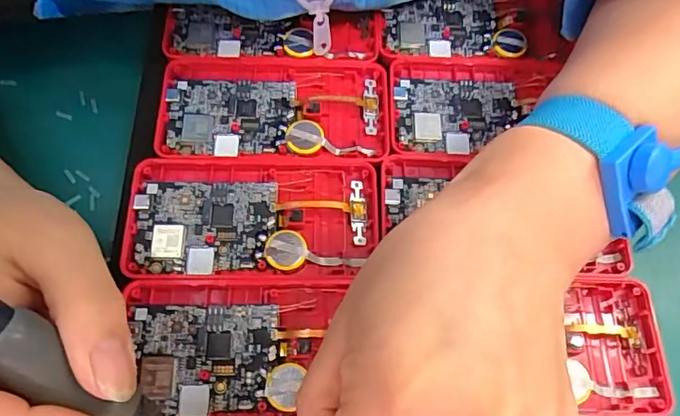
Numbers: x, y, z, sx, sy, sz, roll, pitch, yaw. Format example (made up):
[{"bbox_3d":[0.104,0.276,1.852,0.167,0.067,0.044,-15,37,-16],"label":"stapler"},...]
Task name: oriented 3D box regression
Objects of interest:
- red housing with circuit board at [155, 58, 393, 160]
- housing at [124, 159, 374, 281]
[{"bbox_3d":[-0.035,-0.051,0.289,0.119,0.019,0.062,2,68,-2],"label":"red housing with circuit board"},{"bbox_3d":[-0.043,0.007,0.264,0.119,0.019,0.064,1,68,-2],"label":"housing"}]

